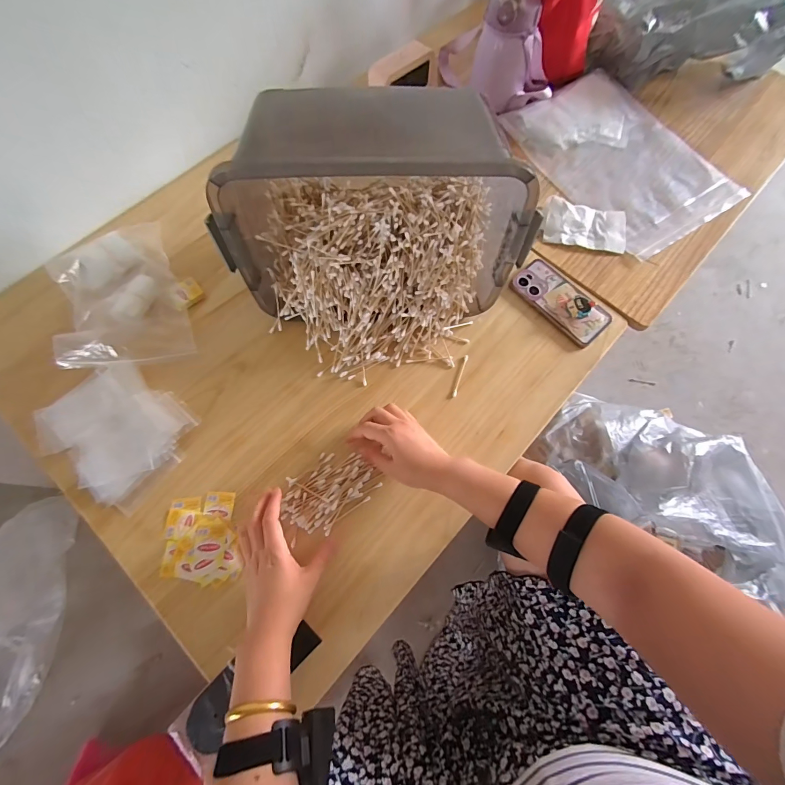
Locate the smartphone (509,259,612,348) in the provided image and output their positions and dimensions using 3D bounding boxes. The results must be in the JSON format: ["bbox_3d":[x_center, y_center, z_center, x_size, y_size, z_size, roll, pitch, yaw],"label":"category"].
[{"bbox_3d":[0.279,-0.154,0.606,0.090,0.019,0.160,-40,76,-13],"label":"smartphone"}]

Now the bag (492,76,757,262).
[{"bbox_3d":[0.455,-0.471,0.728,0.309,0.027,0.404,-31,74,-12],"label":"bag"}]

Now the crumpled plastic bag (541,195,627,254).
[{"bbox_3d":[0.343,-0.301,0.656,0.145,0.020,0.081,11,71,3],"label":"crumpled plastic bag"}]

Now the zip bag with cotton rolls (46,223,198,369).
[{"bbox_3d":[-0.420,-0.145,0.561,0.175,0.047,0.240,-21,72,-7],"label":"zip bag with cotton rolls"}]

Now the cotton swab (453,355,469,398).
[{"bbox_3d":[0.107,-0.026,0.574,0.007,0.004,0.075,19,71,4],"label":"cotton swab"}]

